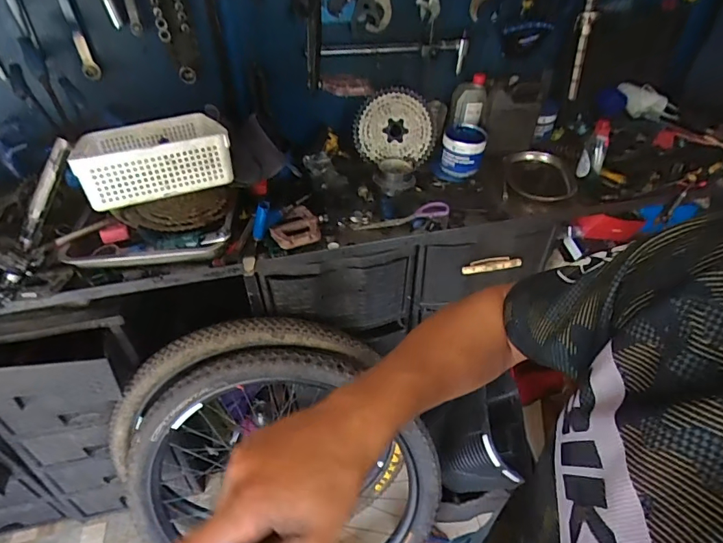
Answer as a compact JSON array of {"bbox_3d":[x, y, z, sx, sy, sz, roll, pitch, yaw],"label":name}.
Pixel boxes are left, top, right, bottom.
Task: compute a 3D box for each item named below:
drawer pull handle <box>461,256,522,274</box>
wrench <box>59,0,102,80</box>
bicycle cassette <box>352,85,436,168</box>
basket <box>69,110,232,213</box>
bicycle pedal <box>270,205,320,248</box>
[{"bbox_3d":[0.302,-0.018,1.050,0.148,0.029,0.018,-9,44,-10],"label":"drawer pull handle"},{"bbox_3d":[-0.572,-0.489,0.905,0.032,0.196,0.014,-7,41,-7],"label":"wrench"},{"bbox_3d":[0.088,-0.366,1.143,0.207,0.180,0.045,4,13,-6],"label":"bicycle cassette"},{"bbox_3d":[-0.402,-0.231,0.869,0.258,0.083,0.339,-16,33,-16],"label":"basket"},{"bbox_3d":[-0.140,-0.096,0.938,0.096,0.030,0.105,-13,45,-13],"label":"bicycle pedal"}]

